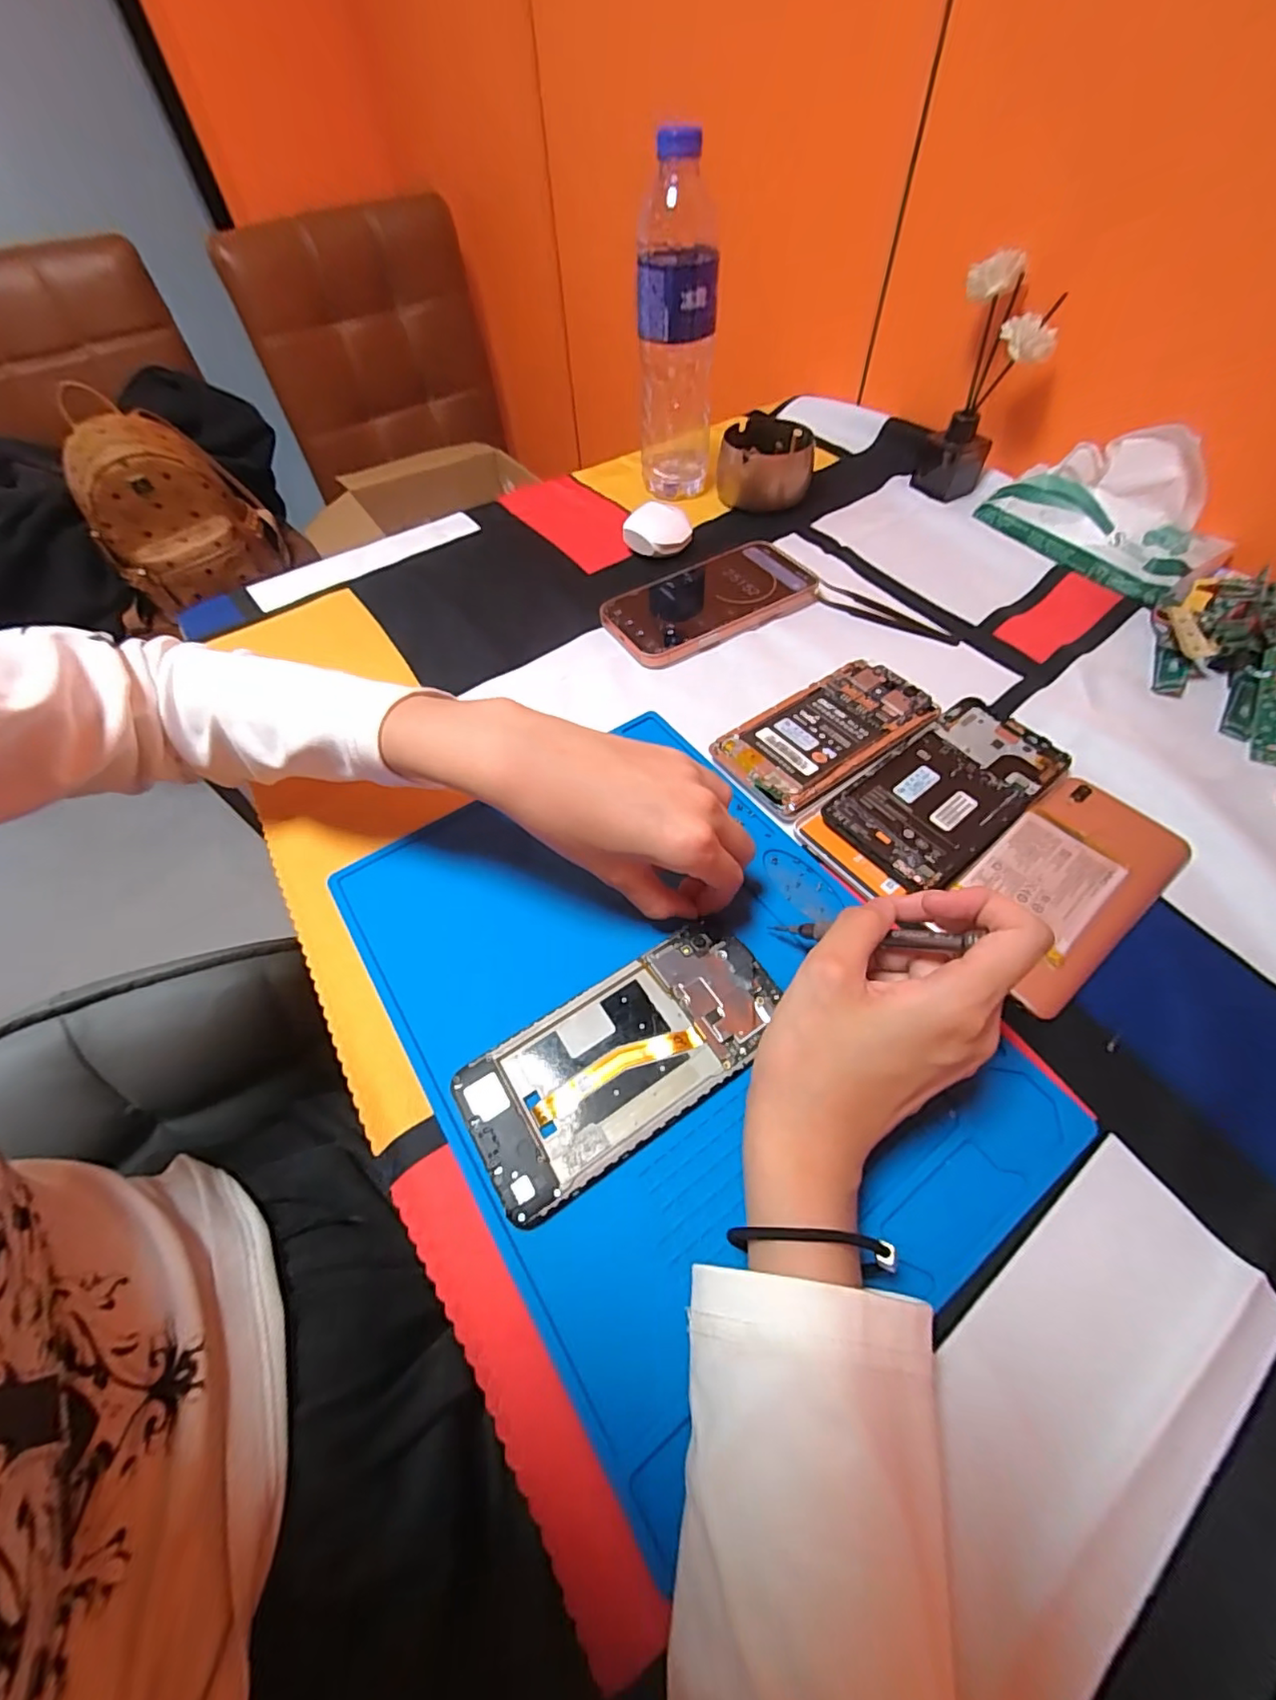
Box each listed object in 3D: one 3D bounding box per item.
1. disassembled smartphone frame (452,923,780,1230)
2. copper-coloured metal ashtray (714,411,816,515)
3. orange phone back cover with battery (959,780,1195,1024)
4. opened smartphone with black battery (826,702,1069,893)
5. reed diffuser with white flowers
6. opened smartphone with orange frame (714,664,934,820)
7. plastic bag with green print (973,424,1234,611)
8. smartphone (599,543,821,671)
[{"bbox_3d":[-0.005,0.093,0.266,0.147,0.010,0.070,-30,59,-16],"label":"disassembled smartphone frame"},{"bbox_3d":[0.122,-0.370,0.553,0.087,0.051,0.077,7,57,8],"label":"copper-coloured metal ashtray"},{"bbox_3d":[0.228,0.016,0.310,0.149,0.012,0.073,-35,61,-19],"label":"orange phone back cover with battery"},{"bbox_3d":[0.183,-0.035,0.343,0.145,0.014,0.074,-34,60,-18],"label":"opened smartphone with black battery"},{"bbox_3d":[0.297,-0.400,0.506,0.068,0.151,0.071,7,57,8],"label":"reed diffuser with white flowers"},{"bbox_3d":[0.121,-0.077,0.369,0.139,0.005,0.073,-31,60,-17],"label":"opened smartphone with orange frame"},{"bbox_3d":[0.361,-0.265,0.453,0.062,0.077,0.171,-38,62,-21],"label":"plastic bag with green print"},{"bbox_3d":[0.056,-0.195,0.459,0.161,0.017,0.086,-28,59,-15],"label":"smartphone"}]

